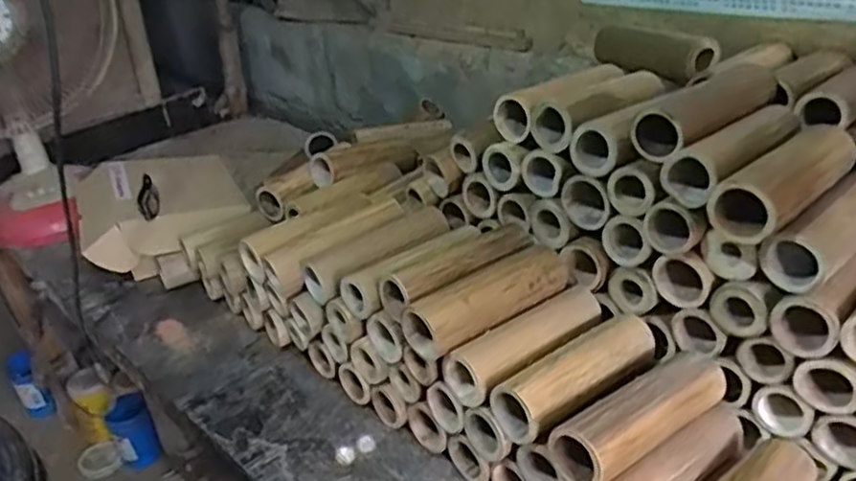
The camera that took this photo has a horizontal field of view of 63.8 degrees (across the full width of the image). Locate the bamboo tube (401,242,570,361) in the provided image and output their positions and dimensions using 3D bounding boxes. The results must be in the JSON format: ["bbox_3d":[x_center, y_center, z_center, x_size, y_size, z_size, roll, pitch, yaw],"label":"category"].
[{"bbox_3d":[0.063,0.057,0.693,0.182,0.047,0.060,-20,32,-29],"label":"bamboo tube"}]

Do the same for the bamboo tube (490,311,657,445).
[{"bbox_3d":[0.147,0.125,0.653,0.183,0.051,0.059,-21,33,-31],"label":"bamboo tube"}]

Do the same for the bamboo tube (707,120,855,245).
[{"bbox_3d":[0.326,-0.056,0.616,0.190,0.054,0.057,-25,35,-36],"label":"bamboo tube"}]

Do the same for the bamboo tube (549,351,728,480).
[{"bbox_3d":[0.186,0.147,0.594,0.178,0.048,0.058,-20,32,-30],"label":"bamboo tube"}]

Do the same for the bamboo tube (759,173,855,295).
[{"bbox_3d":[0.370,-0.012,0.608,0.185,0.057,0.057,-22,33,-32],"label":"bamboo tube"}]

